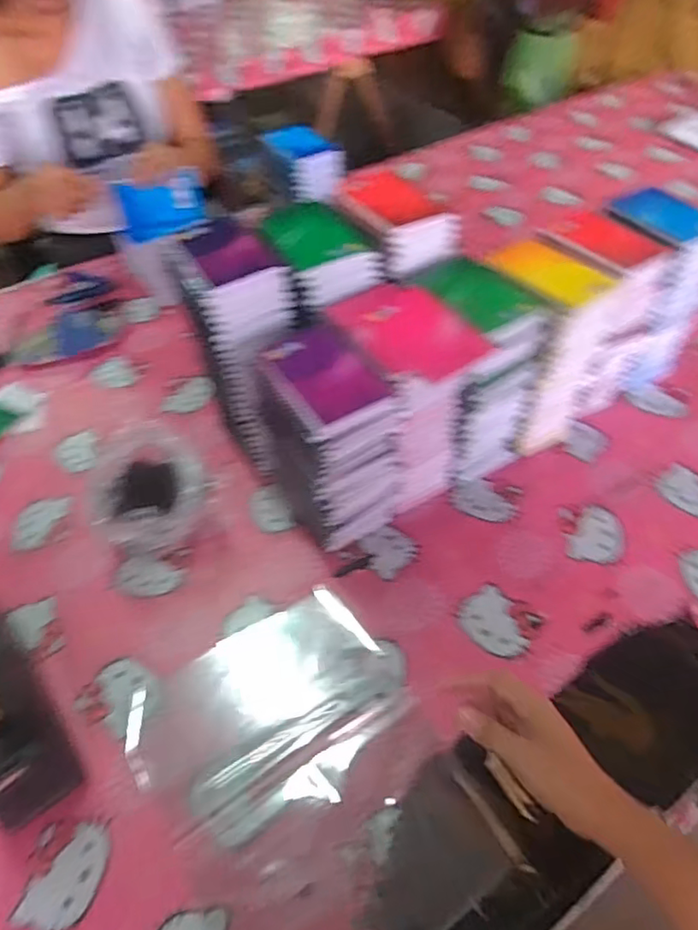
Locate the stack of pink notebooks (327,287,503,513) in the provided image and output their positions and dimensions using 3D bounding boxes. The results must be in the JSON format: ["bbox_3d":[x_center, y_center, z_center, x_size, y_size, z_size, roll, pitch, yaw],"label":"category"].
[{"bbox_3d":[0.058,-0.065,0.692,0.106,0.255,0.161,-22,53,-16],"label":"stack of pink notebooks"}]

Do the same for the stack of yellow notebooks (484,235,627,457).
[{"bbox_3d":[0.224,-0.139,0.751,0.106,0.243,0.139,-33,55,-23],"label":"stack of yellow notebooks"}]

